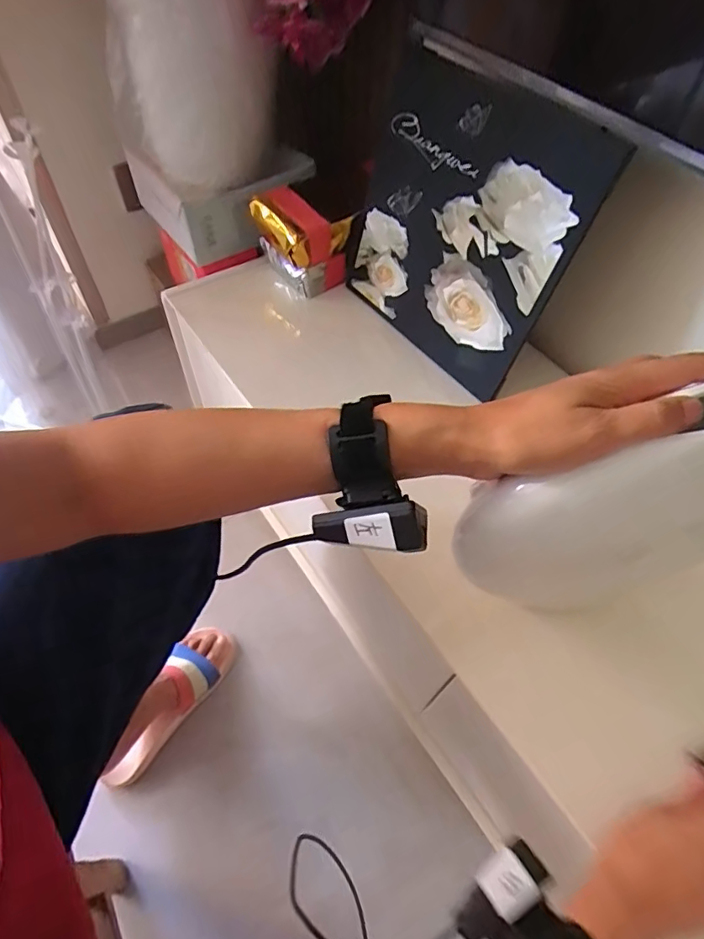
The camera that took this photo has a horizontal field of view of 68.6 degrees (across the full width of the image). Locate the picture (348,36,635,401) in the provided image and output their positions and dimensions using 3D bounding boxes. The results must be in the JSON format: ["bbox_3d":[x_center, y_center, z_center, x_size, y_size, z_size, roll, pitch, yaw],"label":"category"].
[{"bbox_3d":[0.121,-0.279,0.617,0.015,0.299,0.286,-25,60,-34],"label":"picture"}]

